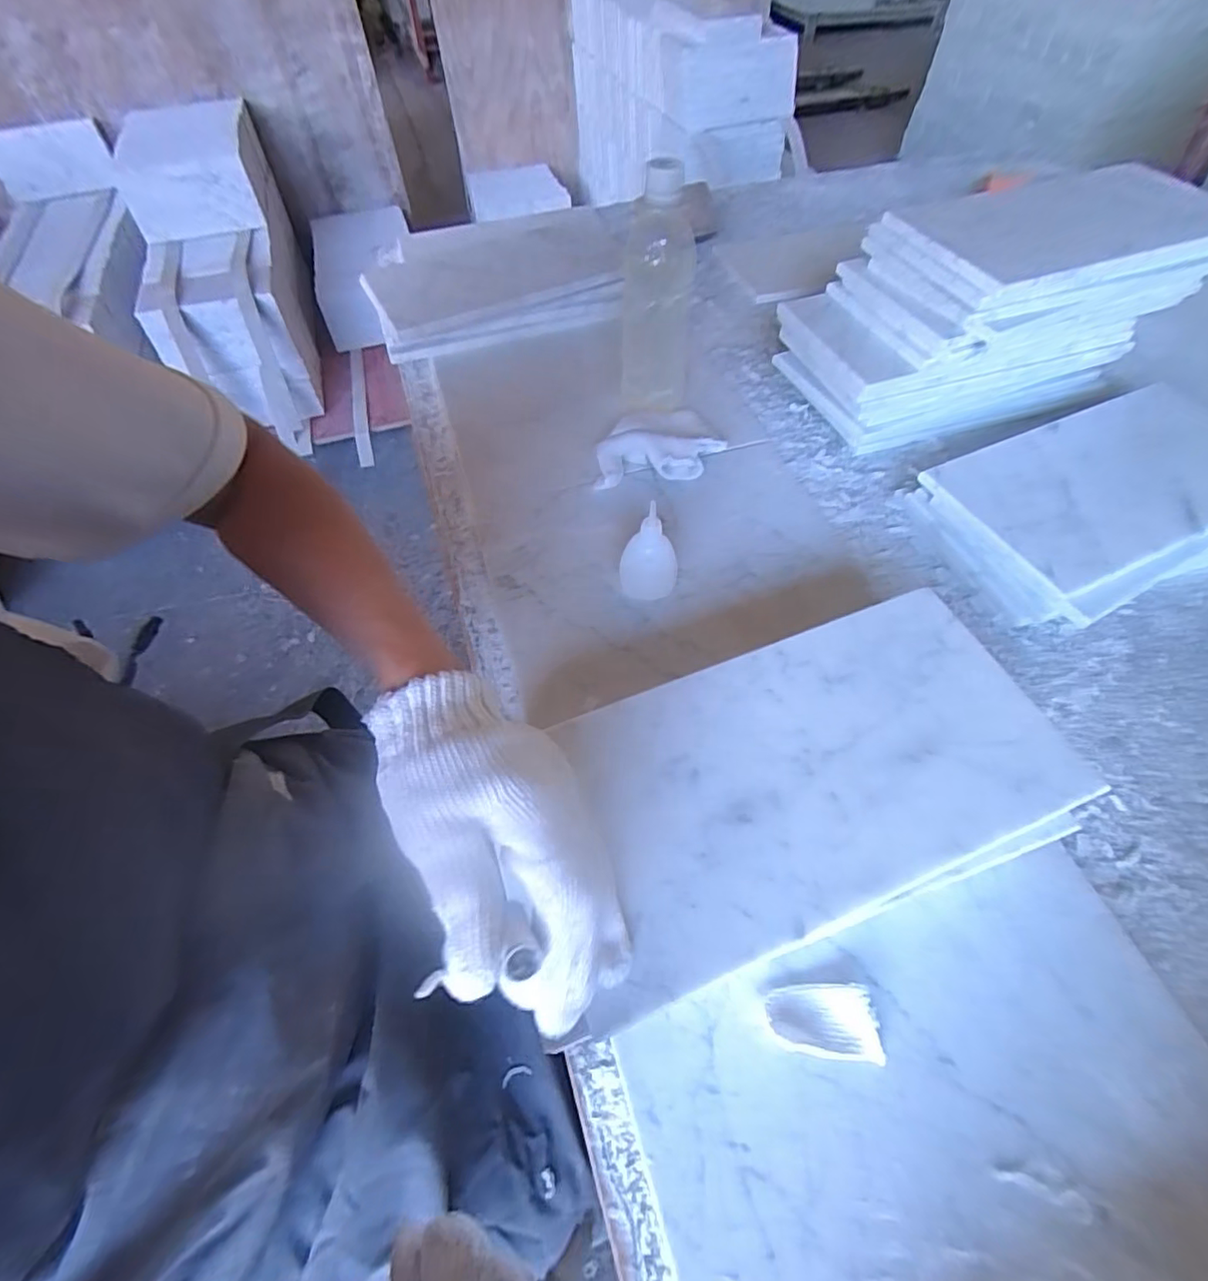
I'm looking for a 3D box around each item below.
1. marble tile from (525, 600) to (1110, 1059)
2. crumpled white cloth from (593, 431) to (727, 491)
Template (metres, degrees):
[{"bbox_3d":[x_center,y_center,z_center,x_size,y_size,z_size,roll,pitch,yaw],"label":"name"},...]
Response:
[{"bbox_3d":[0.112,0.071,0.323,0.290,0.018,0.151,-17,57,-15],"label":"marble tile"},{"bbox_3d":[0.054,-0.173,0.544,0.130,0.034,0.044,-10,57,-6],"label":"crumpled white cloth"}]

